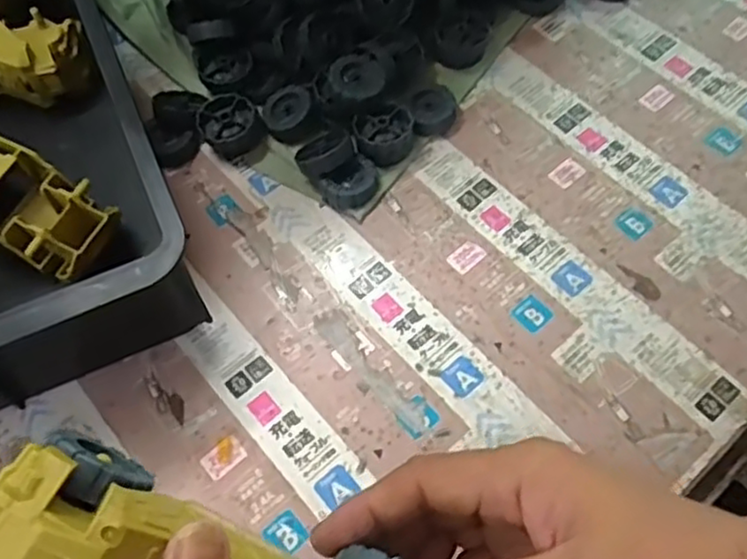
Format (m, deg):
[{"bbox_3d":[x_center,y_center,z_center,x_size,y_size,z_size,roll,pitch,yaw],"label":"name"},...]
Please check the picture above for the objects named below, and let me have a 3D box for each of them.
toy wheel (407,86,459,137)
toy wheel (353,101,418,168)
[{"bbox_3d":[0.042,-0.119,0.473,0.033,0.018,0.037,3,64,4],"label":"toy wheel"},{"bbox_3d":[0.009,-0.098,0.460,0.042,0.019,0.038,-30,67,-12],"label":"toy wheel"}]

